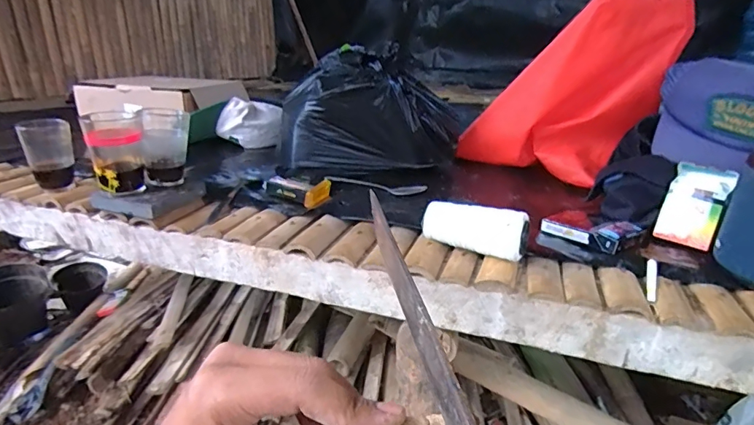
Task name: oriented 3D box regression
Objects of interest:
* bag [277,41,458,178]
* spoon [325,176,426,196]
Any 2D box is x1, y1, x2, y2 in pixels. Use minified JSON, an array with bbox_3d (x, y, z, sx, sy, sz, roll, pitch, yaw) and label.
[{"bbox_3d":[-0.020,-0.170,0.792,0.291,0.163,0.157,-6,25,-14],"label":"bag"},{"bbox_3d":[-0.003,-0.040,0.699,0.155,0.013,0.031,3,25,5],"label":"spoon"}]

